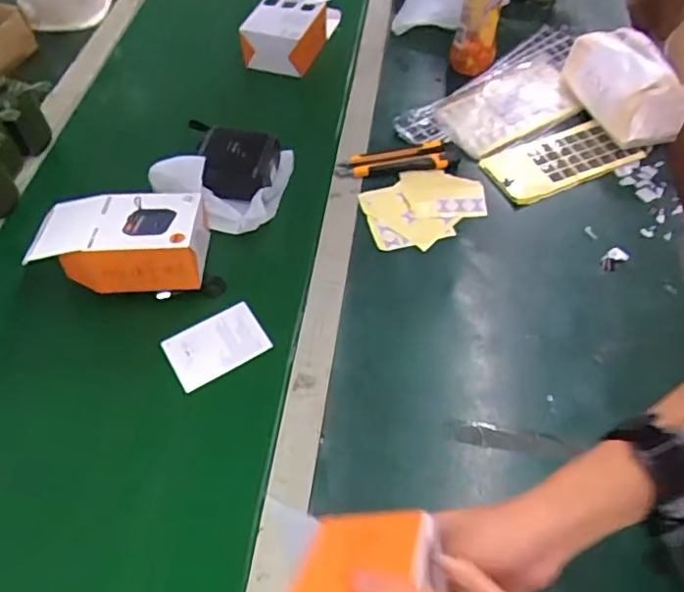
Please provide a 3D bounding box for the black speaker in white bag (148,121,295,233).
[{"bbox_3d":[-0.148,-0.164,0.722,0.153,0.059,0.156,0,59,-1],"label":"black speaker in white bag"}]

